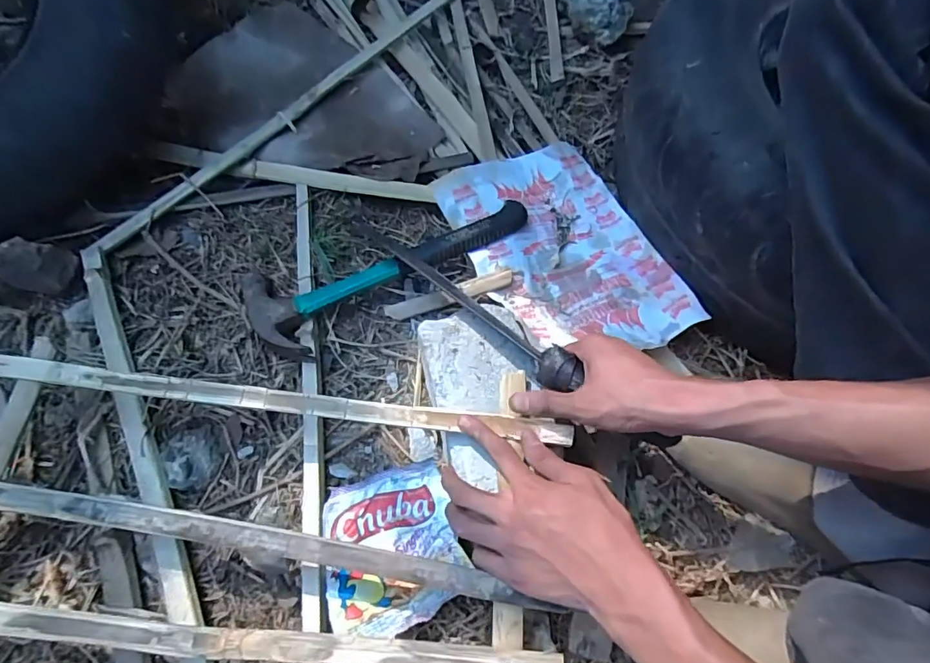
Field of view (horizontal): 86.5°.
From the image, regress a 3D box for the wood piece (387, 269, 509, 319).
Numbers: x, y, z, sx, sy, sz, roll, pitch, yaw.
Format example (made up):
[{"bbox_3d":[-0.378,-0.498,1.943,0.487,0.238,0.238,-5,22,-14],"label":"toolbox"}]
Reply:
[{"bbox_3d":[-0.019,-0.042,0.563,0.146,0.009,0.024,-17,64,2],"label":"wood piece"}]

